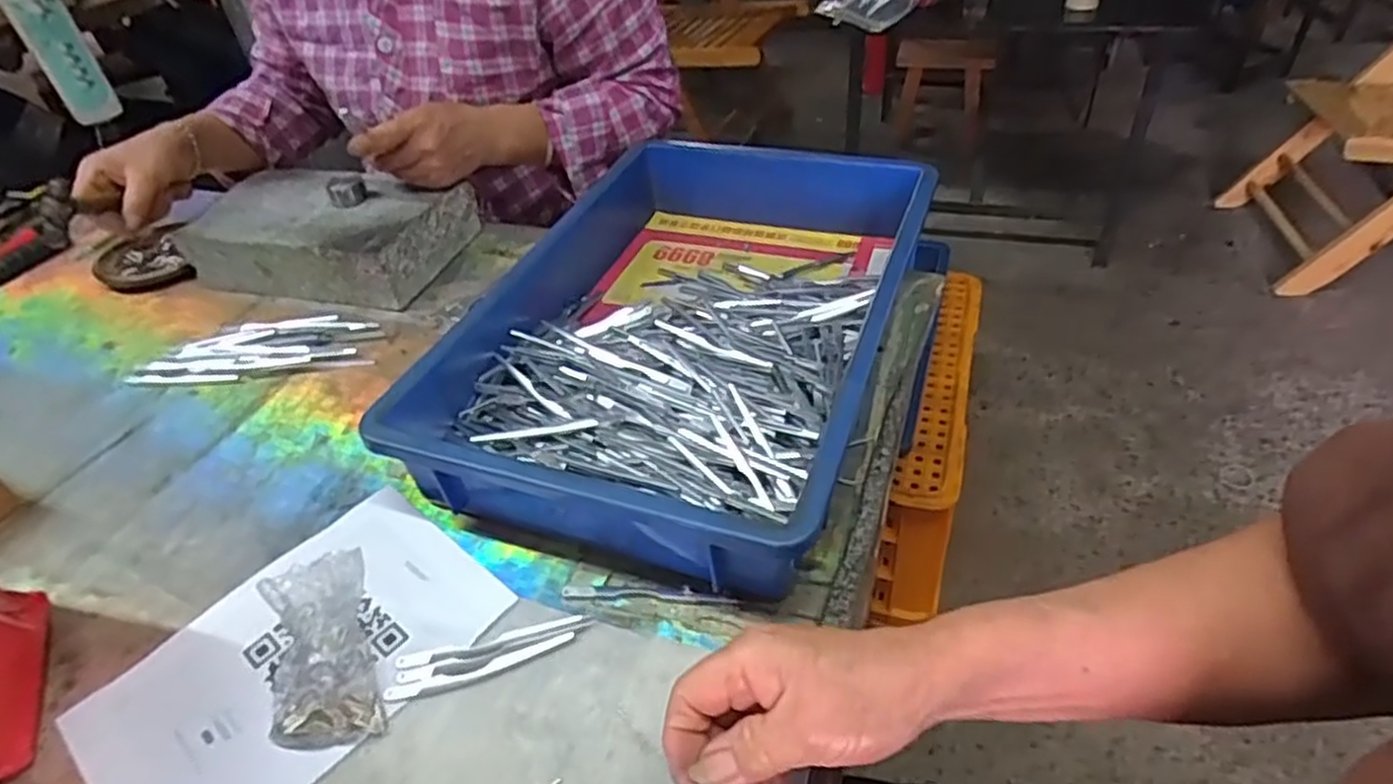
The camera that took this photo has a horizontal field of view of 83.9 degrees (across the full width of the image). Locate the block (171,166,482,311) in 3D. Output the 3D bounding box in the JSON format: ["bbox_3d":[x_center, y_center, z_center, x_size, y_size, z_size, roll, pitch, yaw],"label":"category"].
[{"bbox_3d":[-0.363,-0.161,0.765,0.242,0.063,0.148,6,42,13],"label":"block"}]

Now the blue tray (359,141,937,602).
[{"bbox_3d":[-0.006,-0.065,0.610,0.306,0.084,0.447,11,43,18],"label":"blue tray"}]

